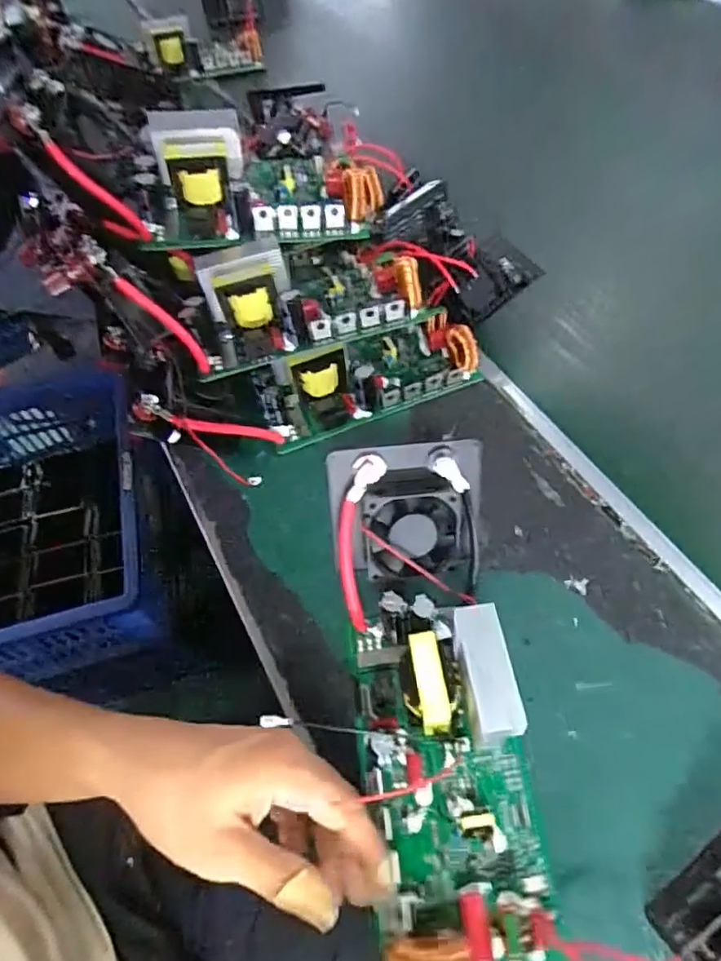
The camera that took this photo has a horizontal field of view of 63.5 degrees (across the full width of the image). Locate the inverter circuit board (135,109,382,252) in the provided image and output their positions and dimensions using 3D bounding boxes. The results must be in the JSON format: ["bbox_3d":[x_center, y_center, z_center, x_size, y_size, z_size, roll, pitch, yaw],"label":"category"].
[{"bbox_3d":[-0.084,-0.249,0.487,0.190,0.077,0.114,6,54,7],"label":"inverter circuit board"}]

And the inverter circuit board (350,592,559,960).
[{"bbox_3d":[0.047,0.153,0.319,0.090,0.061,0.180,-5,54,-1],"label":"inverter circuit board"}]

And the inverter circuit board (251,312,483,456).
[{"bbox_3d":[0.005,-0.094,0.498,0.184,0.056,0.079,-21,57,-10],"label":"inverter circuit board"}]

